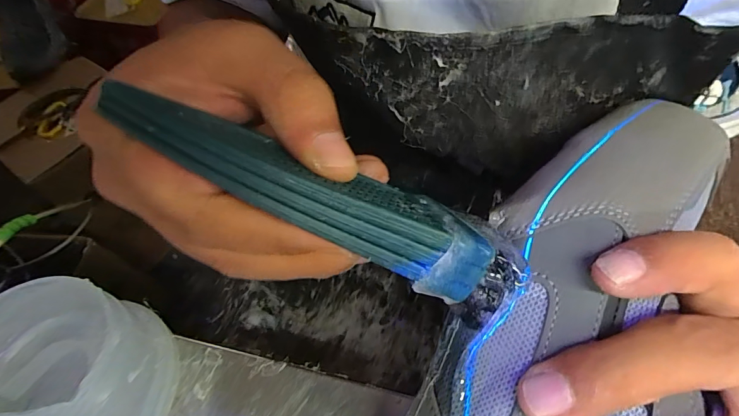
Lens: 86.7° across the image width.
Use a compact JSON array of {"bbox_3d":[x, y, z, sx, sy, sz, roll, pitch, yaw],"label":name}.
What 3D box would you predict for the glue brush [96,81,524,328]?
[{"bbox_3d":[-0.009,0.000,0.117,0.132,0.022,0.021,26,63,-15],"label":"glue brush"}]

